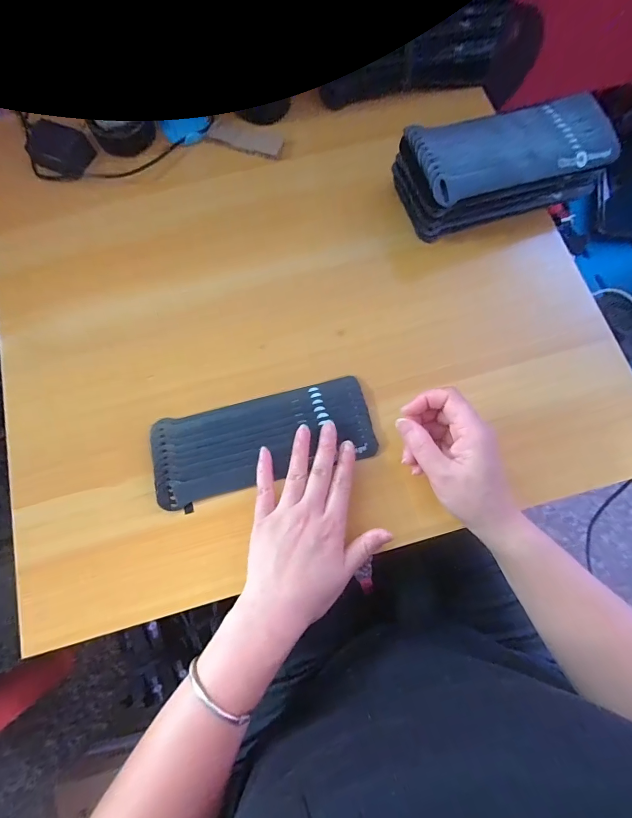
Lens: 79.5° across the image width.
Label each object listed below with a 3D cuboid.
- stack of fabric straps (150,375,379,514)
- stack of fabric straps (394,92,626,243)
[{"bbox_3d":[-0.050,0.027,0.354,0.199,0.016,0.084,-18,76,-2],"label":"stack of fabric straps"},{"bbox_3d":[0.199,-0.253,0.400,0.226,0.088,0.105,-26,77,-5],"label":"stack of fabric straps"}]

